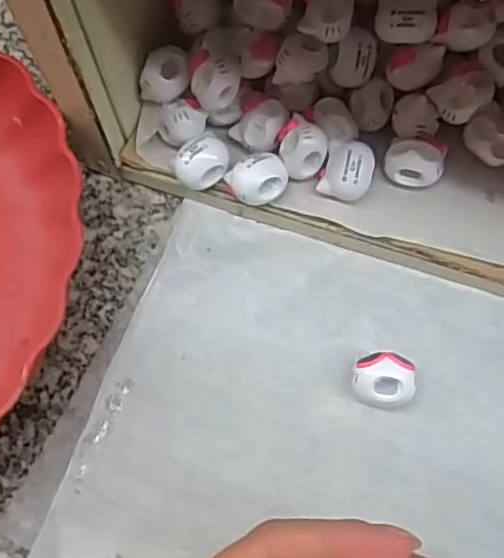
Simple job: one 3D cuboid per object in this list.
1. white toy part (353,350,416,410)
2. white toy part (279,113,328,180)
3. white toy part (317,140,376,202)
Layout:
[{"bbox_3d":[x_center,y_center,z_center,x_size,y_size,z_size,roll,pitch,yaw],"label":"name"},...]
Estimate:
[{"bbox_3d":[0.054,0.043,0.267,0.024,0.019,0.021,5,69,4],"label":"white toy part"},{"bbox_3d":[0.022,-0.057,0.285,0.021,0.018,0.021,10,70,6],"label":"white toy part"},{"bbox_3d":[0.043,-0.047,0.286,0.021,0.020,0.023,20,71,9],"label":"white toy part"}]

